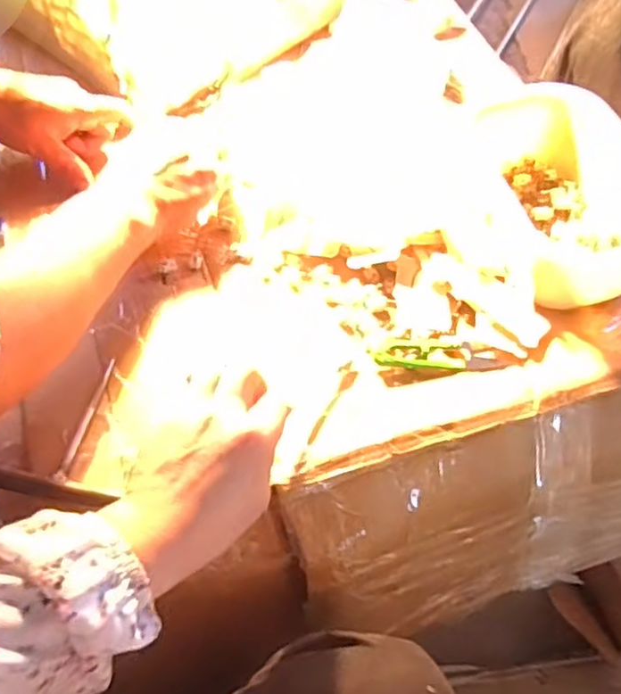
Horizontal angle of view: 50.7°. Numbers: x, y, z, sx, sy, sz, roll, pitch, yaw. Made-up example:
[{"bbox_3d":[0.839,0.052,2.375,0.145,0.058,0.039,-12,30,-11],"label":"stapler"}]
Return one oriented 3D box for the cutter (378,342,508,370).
[{"bbox_3d":[0.095,0.006,0.484,0.095,0.009,0.022,2,54,-4],"label":"cutter"}]

